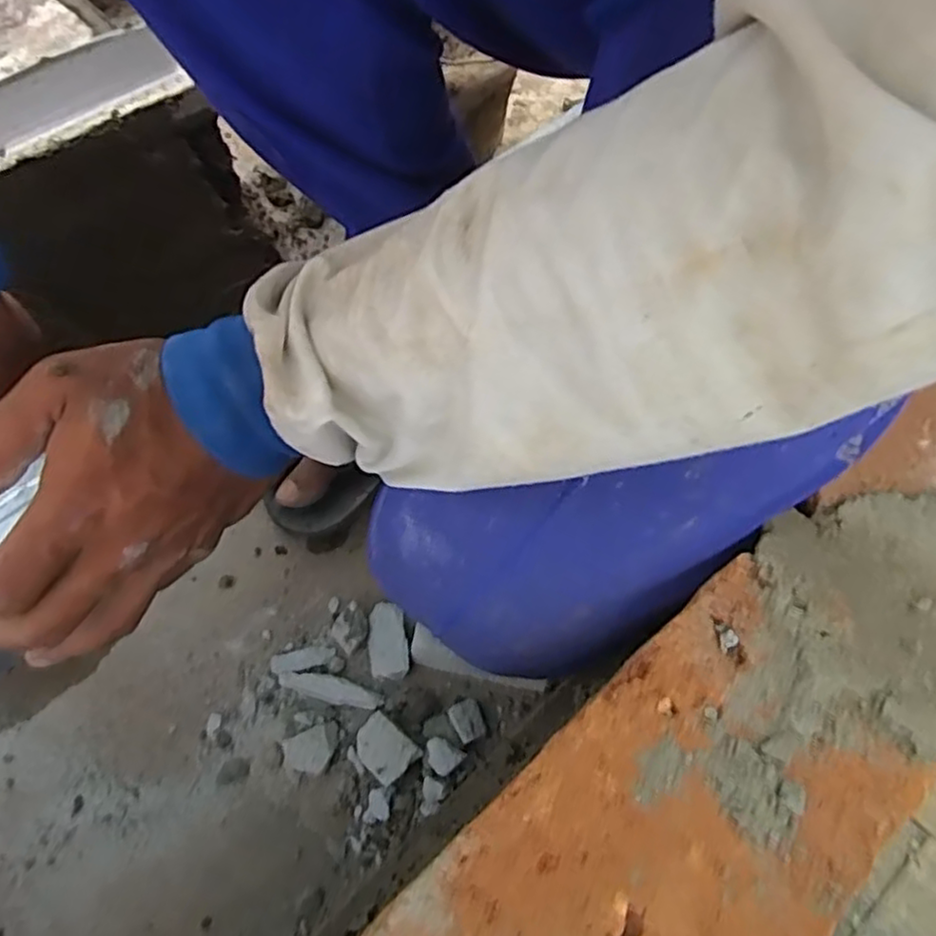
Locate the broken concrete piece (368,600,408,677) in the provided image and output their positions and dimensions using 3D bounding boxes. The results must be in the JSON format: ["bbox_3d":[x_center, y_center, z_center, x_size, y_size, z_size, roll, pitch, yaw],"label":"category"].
[{"bbox_3d":[-0.057,0.123,0.504,0.026,0.013,0.052,-6,63,-2],"label":"broken concrete piece"}]

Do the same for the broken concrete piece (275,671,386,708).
[{"bbox_3d":[-0.095,0.151,0.482,0.072,0.009,0.018,16,64,9],"label":"broken concrete piece"}]

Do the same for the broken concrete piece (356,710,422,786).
[{"bbox_3d":[-0.056,0.183,0.460,0.040,0.009,0.031,38,69,18],"label":"broken concrete piece"}]

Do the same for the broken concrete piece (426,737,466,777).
[{"bbox_3d":[-0.017,0.187,0.457,0.025,0.007,0.020,29,67,15],"label":"broken concrete piece"}]

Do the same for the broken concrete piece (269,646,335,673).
[{"bbox_3d":[-0.118,0.136,0.502,0.045,0.005,0.015,-14,64,-6],"label":"broken concrete piece"}]

